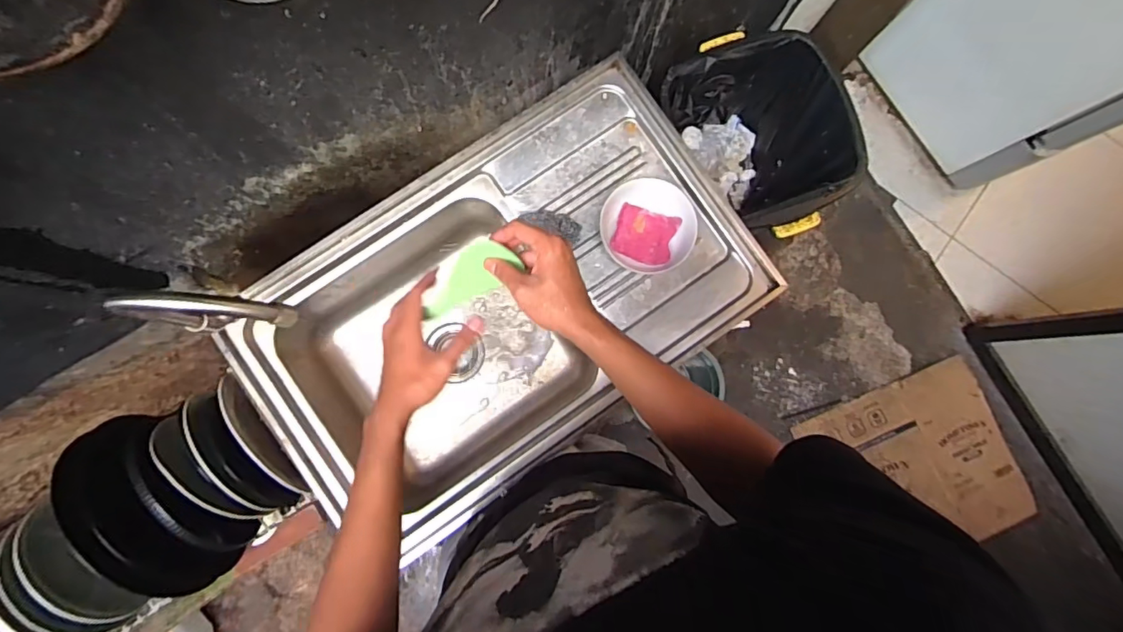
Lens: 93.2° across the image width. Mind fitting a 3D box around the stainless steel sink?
[{"bbox_3d":[-0.090,-0.014,0.919,0.763,0.220,0.467,-35,87,-5],"label":"stainless steel sink"}]

